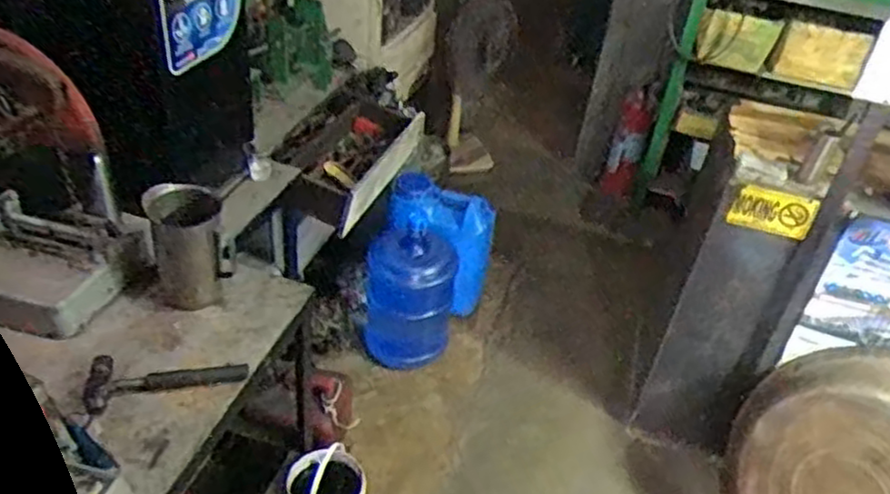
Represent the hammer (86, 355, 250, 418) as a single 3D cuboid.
[{"bbox_3d":[-0.461,0.206,1.186,0.246,0.029,0.109,-10,40,-22],"label":"hammer"}]

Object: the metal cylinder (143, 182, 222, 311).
[{"bbox_3d":[-0.450,-0.001,1.252,0.129,0.207,0.100,-3,38,-13],"label":"metal cylinder"}]

